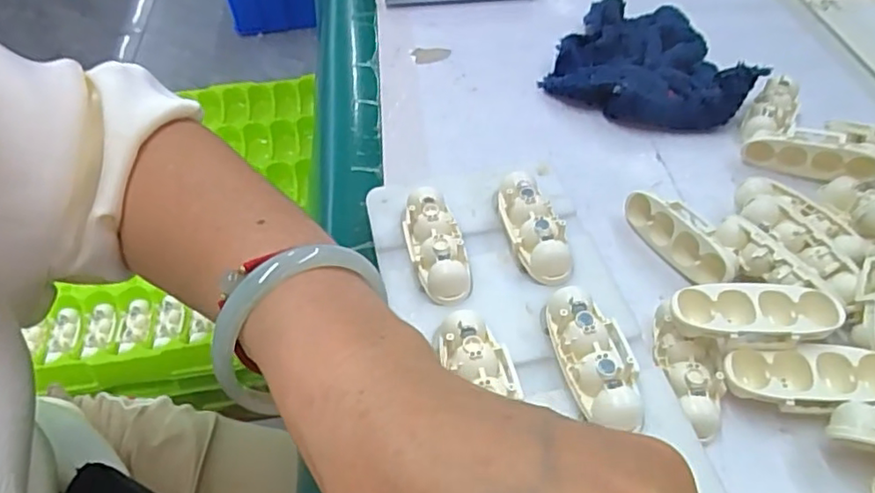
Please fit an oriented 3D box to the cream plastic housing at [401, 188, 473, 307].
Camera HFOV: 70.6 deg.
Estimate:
[{"bbox_3d":[-0.001,-0.001,0.278,0.023,0.017,0.058,-11,49,-7],"label":"cream plastic housing"}]

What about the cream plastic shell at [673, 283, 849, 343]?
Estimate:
[{"bbox_3d":[0.127,0.029,0.251,0.064,0.015,0.024,-1,49,2],"label":"cream plastic shell"}]

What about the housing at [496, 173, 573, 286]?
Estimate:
[{"bbox_3d":[0.043,-0.009,0.284,0.020,0.018,0.059,-12,49,-7],"label":"housing"}]

